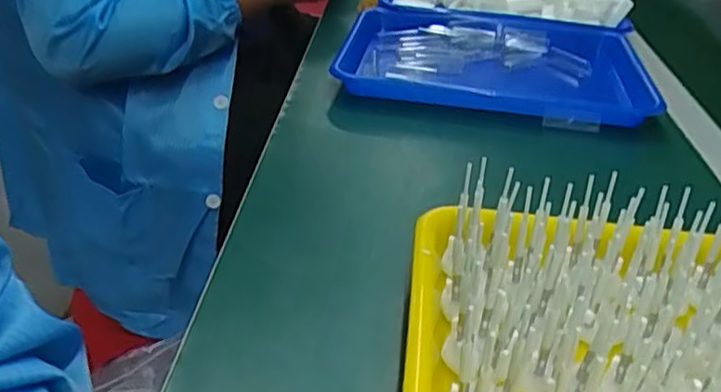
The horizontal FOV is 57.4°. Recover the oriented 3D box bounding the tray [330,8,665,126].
[{"bbox_3d":[0.145,-0.152,0.745,0.331,0.040,0.251,8,33,6],"label":"tray"}]

